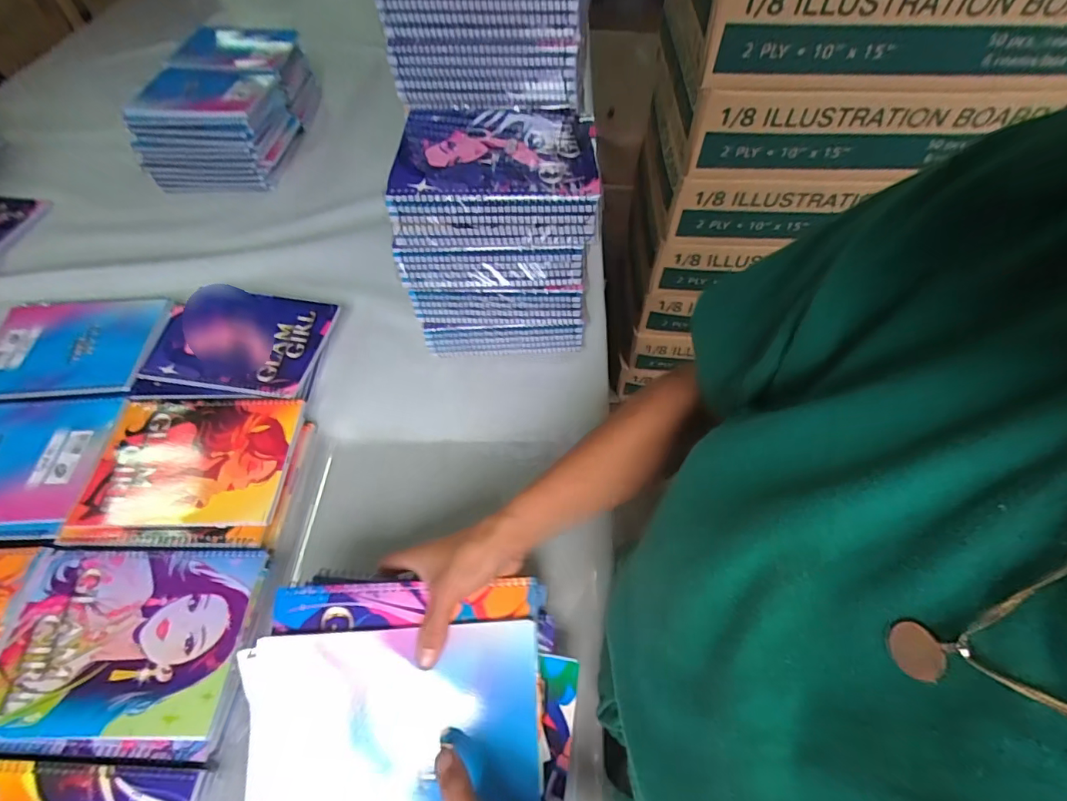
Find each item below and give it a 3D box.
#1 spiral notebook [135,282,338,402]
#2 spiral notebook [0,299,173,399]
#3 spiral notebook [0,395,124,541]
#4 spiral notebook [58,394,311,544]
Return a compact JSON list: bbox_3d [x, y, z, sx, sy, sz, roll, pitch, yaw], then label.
[{"bbox_3d":[-0.365,-0.072,0.607,0.202,0.015,0.159,4,63,-1],"label":"spiral notebook"},{"bbox_3d":[-0.574,-0.071,0.610,0.214,0.011,0.152,-3,59,-1],"label":"spiral notebook"},{"bbox_3d":[-0.564,0.064,0.517,0.195,0.005,0.165,-1,55,-1],"label":"spiral notebook"},{"bbox_3d":[-0.362,0.066,0.518,0.197,0.007,0.171,1,55,0],"label":"spiral notebook"}]

